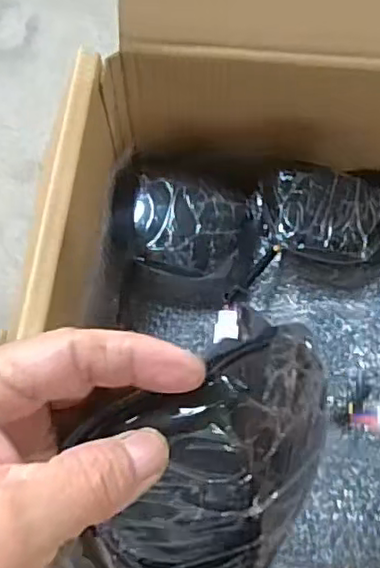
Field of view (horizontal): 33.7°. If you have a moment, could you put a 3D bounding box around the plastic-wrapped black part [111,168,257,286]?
[{"bbox_3d":[-0.003,-0.047,0.586,0.142,0.058,0.104,9,68,5],"label":"plastic-wrapped black part"}]

